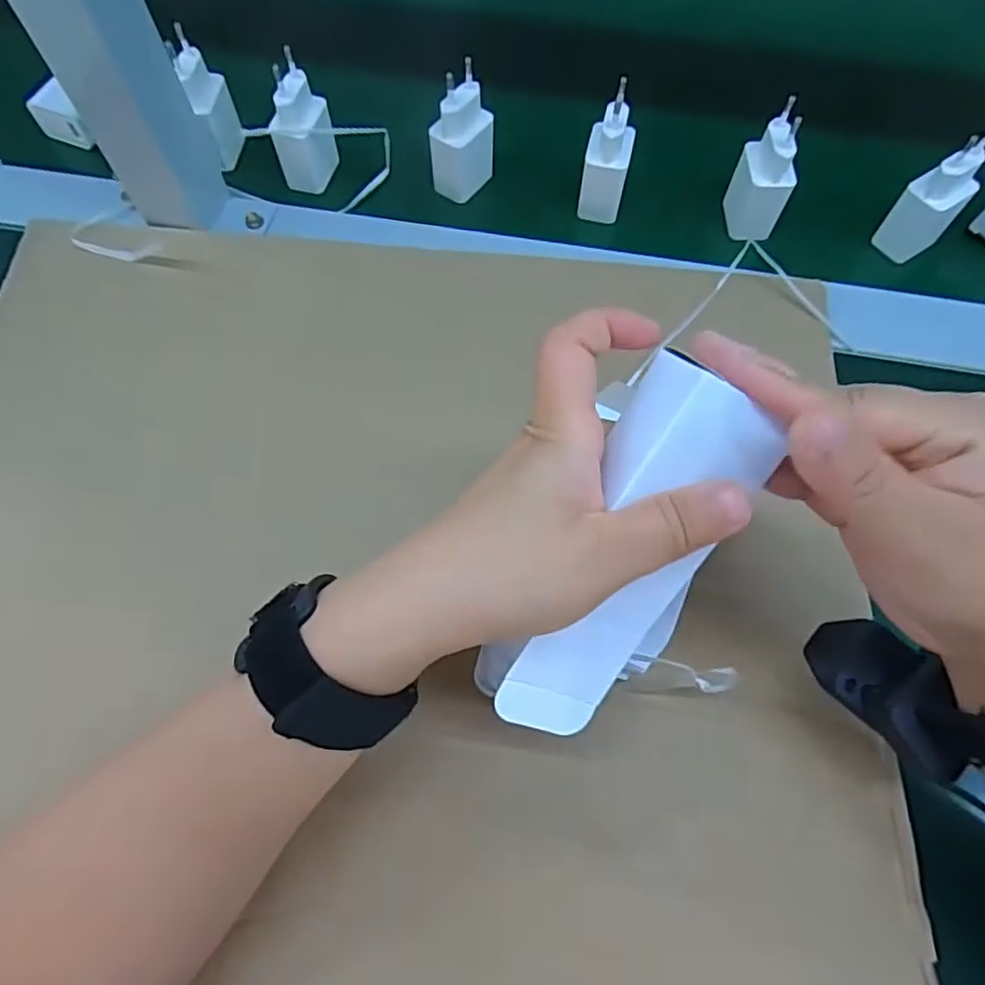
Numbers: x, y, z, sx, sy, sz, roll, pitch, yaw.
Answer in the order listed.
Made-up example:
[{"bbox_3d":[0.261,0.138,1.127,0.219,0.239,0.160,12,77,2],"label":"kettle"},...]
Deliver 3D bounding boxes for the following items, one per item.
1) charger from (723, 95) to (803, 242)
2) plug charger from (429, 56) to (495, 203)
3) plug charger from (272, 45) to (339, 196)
[{"bbox_3d":[0.171,-0.199,0.406,0.034,0.071,0.034,14,69,3],"label":"charger"},{"bbox_3d":[-0.020,-0.233,0.419,0.024,0.073,0.039,37,72,12],"label":"plug charger"},{"bbox_3d":[-0.124,-0.238,0.422,0.021,0.074,0.039,23,70,7],"label":"plug charger"}]

